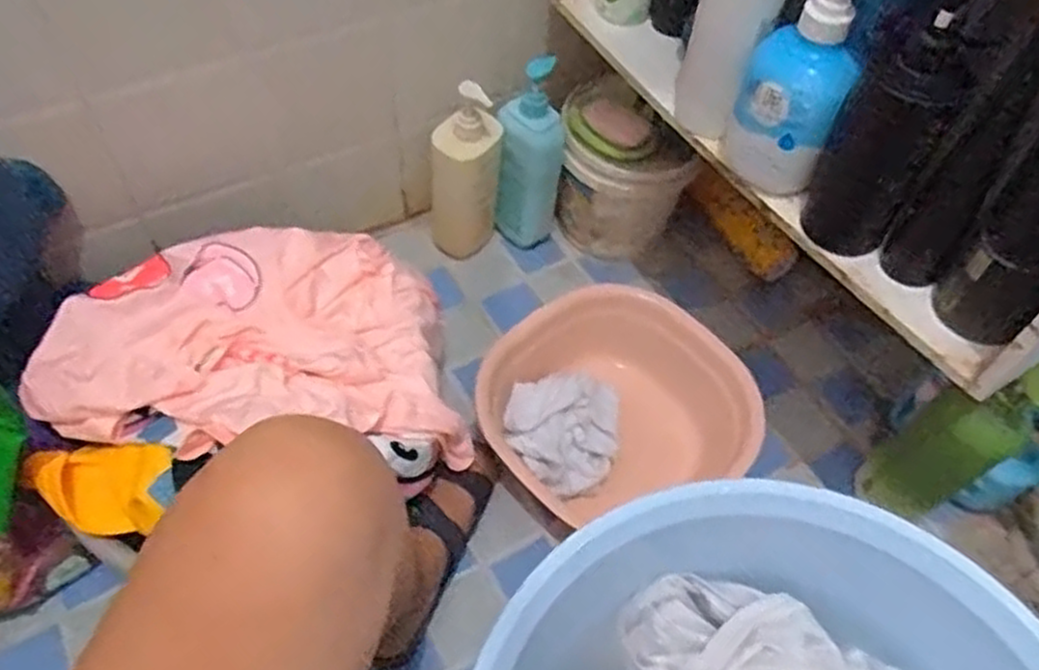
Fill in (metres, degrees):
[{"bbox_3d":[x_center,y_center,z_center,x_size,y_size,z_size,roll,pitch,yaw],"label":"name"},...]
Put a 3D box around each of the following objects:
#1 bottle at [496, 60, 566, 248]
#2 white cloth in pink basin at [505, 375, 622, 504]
[{"bbox_3d":[0.014,-0.219,0.945,0.078,0.250,0.050,7,55,2],"label":"bottle"},{"bbox_3d":[0.047,0.109,0.827,0.123,0.054,0.131,2,55,-1],"label":"white cloth in pink basin"}]

